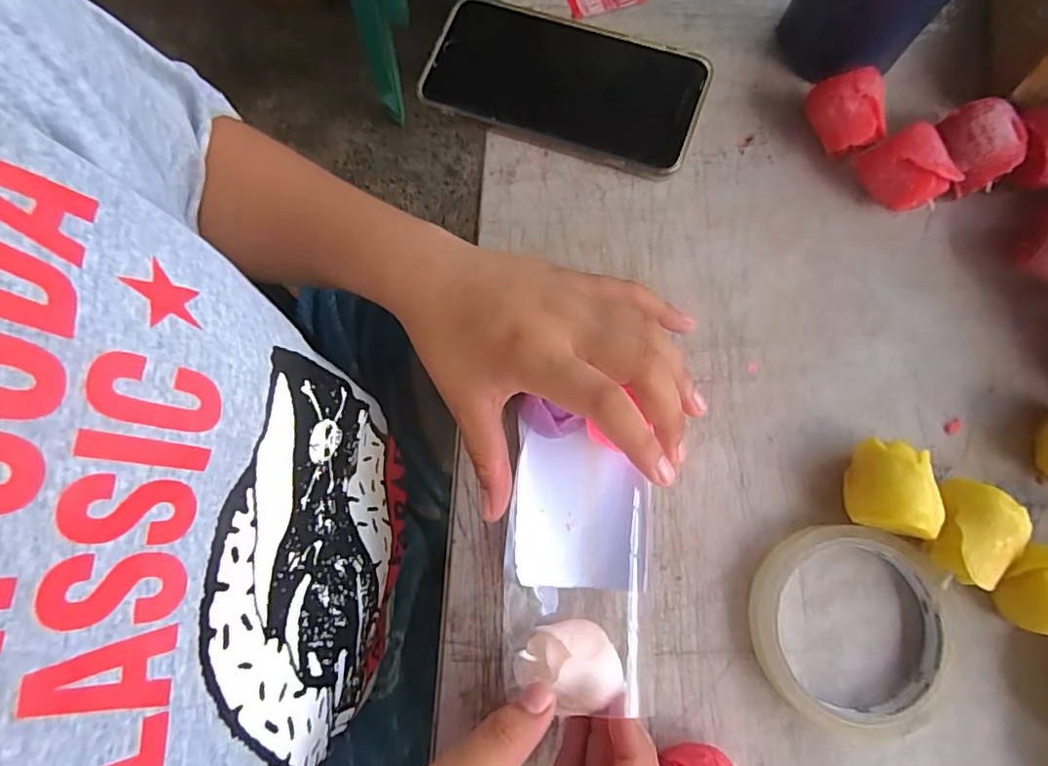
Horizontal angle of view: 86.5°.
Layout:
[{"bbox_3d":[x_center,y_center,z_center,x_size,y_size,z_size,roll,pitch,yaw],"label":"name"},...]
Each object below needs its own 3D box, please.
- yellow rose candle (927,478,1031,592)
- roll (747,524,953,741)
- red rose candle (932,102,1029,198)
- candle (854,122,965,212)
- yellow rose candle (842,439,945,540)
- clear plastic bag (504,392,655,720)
[{"bbox_3d":[0.205,0.070,0.260,0.030,0.032,0.044,21,79,4],"label":"yellow rose candle"},{"bbox_3d":[0.152,0.114,0.262,0.086,0.014,0.090,0,78,0],"label":"roll"},{"bbox_3d":[0.241,-0.123,0.299,0.040,0.036,0.039,-5,78,-1],"label":"red rose candle"},{"bbox_3d":[0.201,-0.110,0.297,0.032,0.034,0.038,-27,79,-5],"label":"candle"},{"bbox_3d":[0.173,0.050,0.265,0.032,0.032,0.040,14,79,3],"label":"yellow rose candle"},{"bbox_3d":[0.027,0.078,0.258,0.068,0.041,0.126,4,78,1],"label":"clear plastic bag"}]

